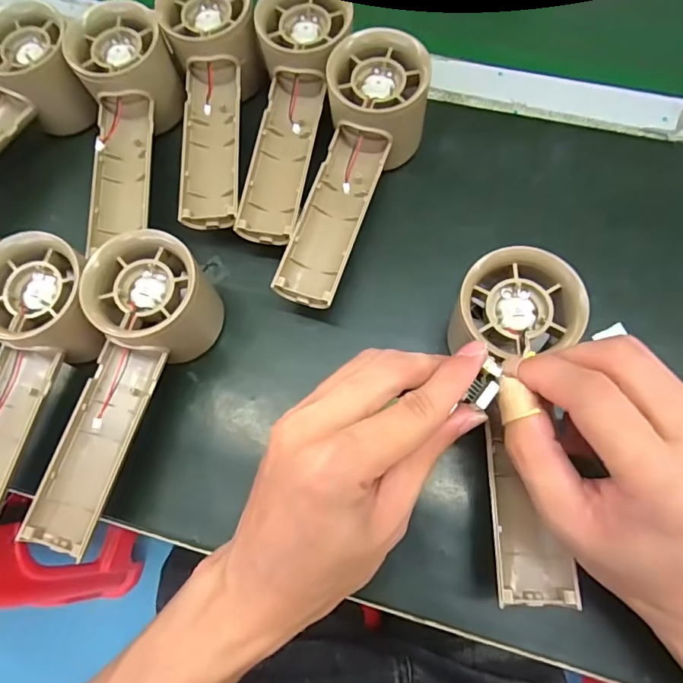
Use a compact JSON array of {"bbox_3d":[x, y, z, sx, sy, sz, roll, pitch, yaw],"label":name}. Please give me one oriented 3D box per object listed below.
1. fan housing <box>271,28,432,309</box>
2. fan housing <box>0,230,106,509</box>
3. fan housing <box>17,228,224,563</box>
[{"bbox_3d":[0.009,-0.093,0.277,0.057,0.059,0.154,12,74,7],"label":"fan housing"},{"bbox_3d":[-0.167,0.025,0.253,0.058,0.034,0.160,15,85,6],"label":"fan housing"},{"bbox_3d":[-0.111,0.026,0.259,0.056,0.055,0.156,19,85,7],"label":"fan housing"}]

